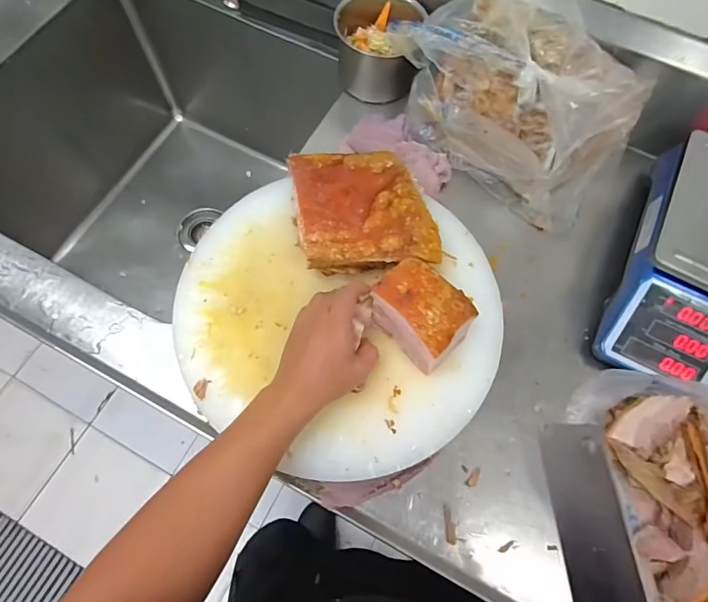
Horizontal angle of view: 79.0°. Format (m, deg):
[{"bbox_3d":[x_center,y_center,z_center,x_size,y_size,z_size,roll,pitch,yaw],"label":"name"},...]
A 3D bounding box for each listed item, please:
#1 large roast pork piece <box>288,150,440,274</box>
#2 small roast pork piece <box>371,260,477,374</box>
[{"bbox_3d":[0.011,-0.102,0.474,0.146,0.047,0.137,-6,69,-4],"label":"large roast pork piece"},{"bbox_3d":[0.069,0.011,0.441,0.073,0.056,0.096,-42,75,-16],"label":"small roast pork piece"}]

